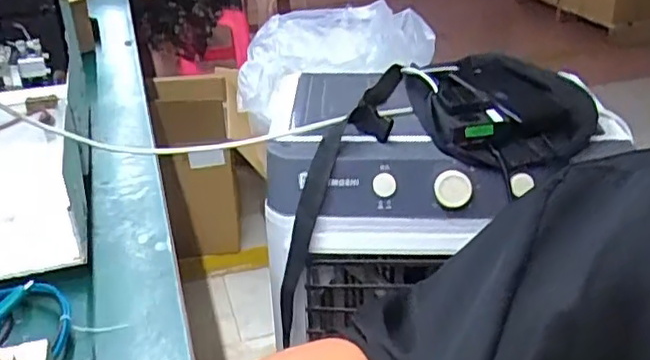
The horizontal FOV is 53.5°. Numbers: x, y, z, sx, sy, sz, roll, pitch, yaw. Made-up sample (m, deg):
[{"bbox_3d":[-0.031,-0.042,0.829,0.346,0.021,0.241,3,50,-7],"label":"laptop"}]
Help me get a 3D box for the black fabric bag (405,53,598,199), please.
[{"bbox_3d":[0.210,-0.096,0.788,0.202,0.059,0.240,-7,31,-10],"label":"black fabric bag"}]

